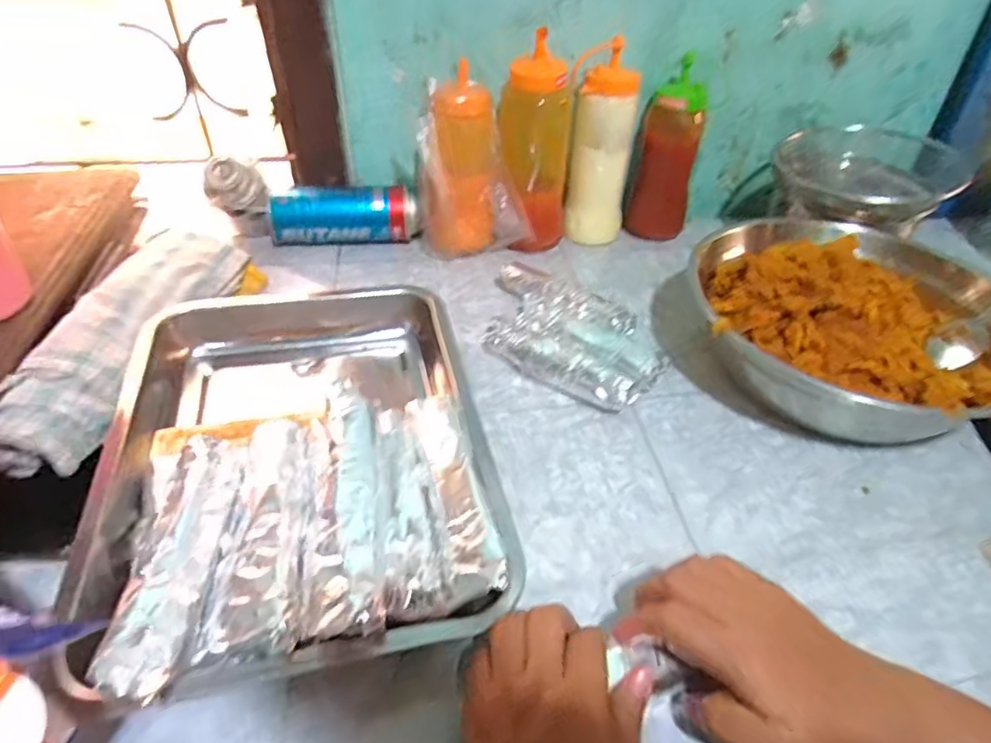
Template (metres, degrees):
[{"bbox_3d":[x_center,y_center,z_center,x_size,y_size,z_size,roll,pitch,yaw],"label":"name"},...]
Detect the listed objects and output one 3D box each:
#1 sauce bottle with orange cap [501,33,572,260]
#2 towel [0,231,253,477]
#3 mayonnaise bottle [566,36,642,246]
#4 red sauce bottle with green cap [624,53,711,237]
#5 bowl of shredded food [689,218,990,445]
[{"bbox_3d":[0.045,-0.244,0.662,0.083,0.208,0.062,7,42,5],"label":"sauce bottle with orange cap"},{"bbox_3d":[-0.314,-0.041,0.503,0.082,0.051,0.305,5,42,3],"label":"towel"},{"bbox_3d":[0.122,-0.259,0.686,0.073,0.208,0.053,10,42,8],"label":"mayonnaise bottle"},{"bbox_3d":[0.211,-0.259,0.716,0.074,0.181,0.061,17,44,16],"label":"red sauce bottle with green cap"},{"bbox_3d":[0.322,-0.038,0.527,0.264,0.104,0.247,2,42,-1],"label":"bowl of shredded food"}]

